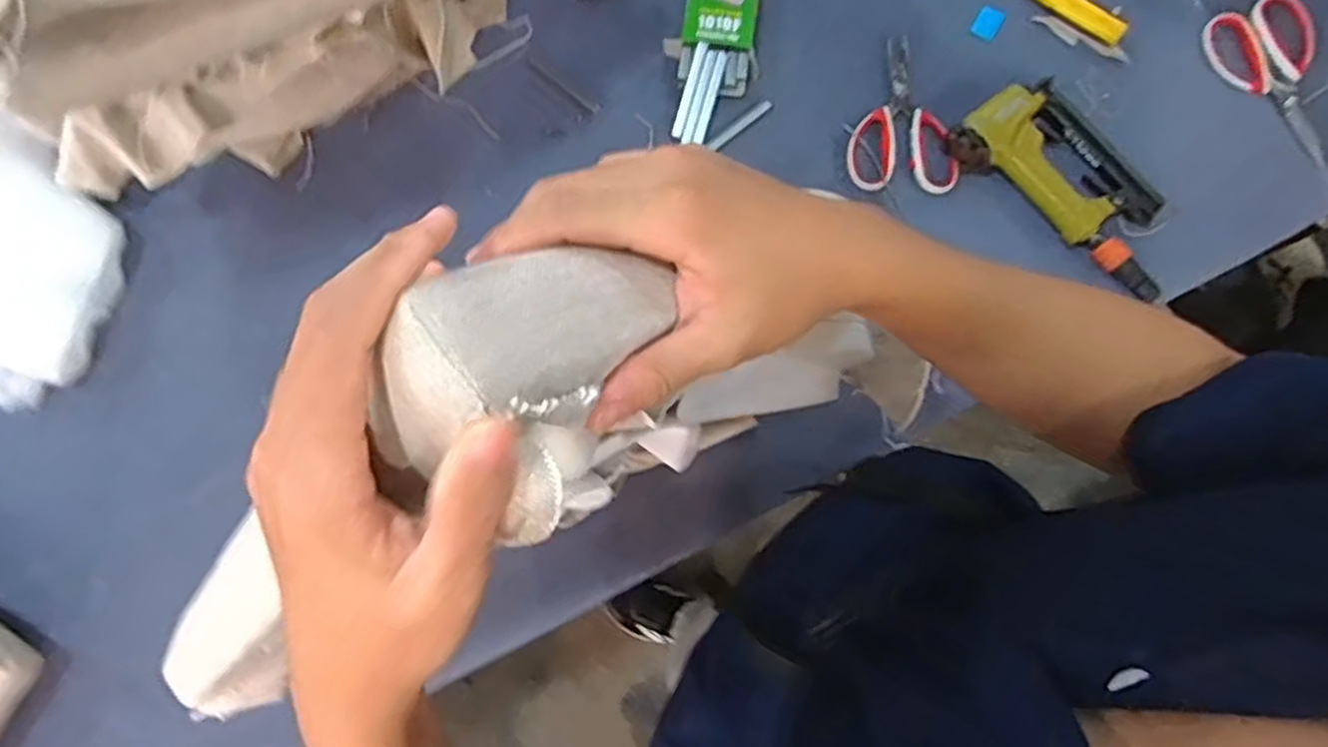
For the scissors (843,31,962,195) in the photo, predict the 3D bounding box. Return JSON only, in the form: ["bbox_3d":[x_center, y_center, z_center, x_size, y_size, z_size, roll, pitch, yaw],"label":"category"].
[{"bbox_3d":[0.237,-0.266,0.833,0.110,0.016,0.178,-18,80,-2],"label":"scissors"}]

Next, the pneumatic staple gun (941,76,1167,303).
[{"bbox_3d":[0.426,-0.203,0.805,0.254,0.040,0.129,41,83,8],"label":"pneumatic staple gun"}]

